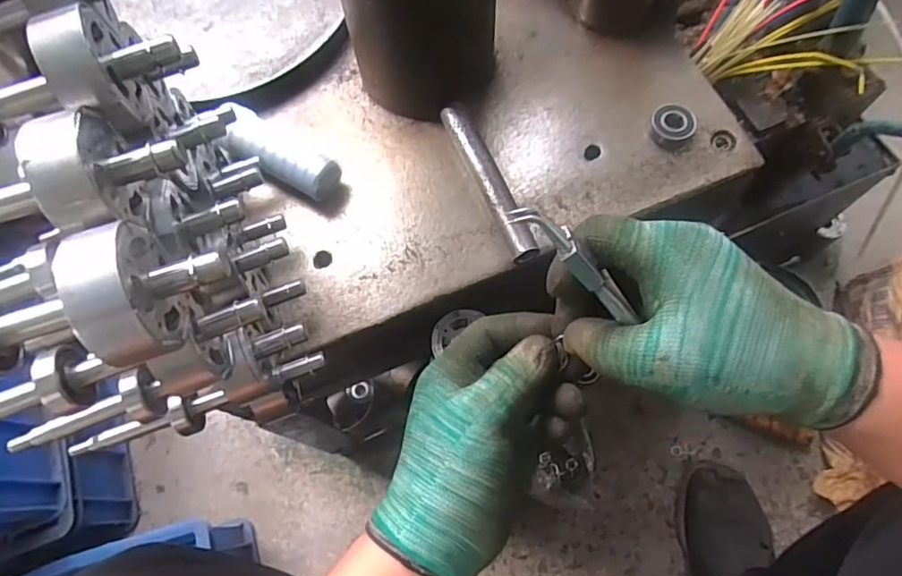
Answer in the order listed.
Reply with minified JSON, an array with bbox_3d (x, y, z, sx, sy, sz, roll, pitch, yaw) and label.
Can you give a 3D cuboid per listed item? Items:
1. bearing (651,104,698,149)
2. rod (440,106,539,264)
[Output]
[{"bbox_3d":[0.175,-0.128,0.437,0.035,0.014,0.032,-1,69,2],"label":"bearing"},{"bbox_3d":[0.029,-0.078,0.419,0.020,0.020,0.140,-22,70,-6],"label":"rod"}]

